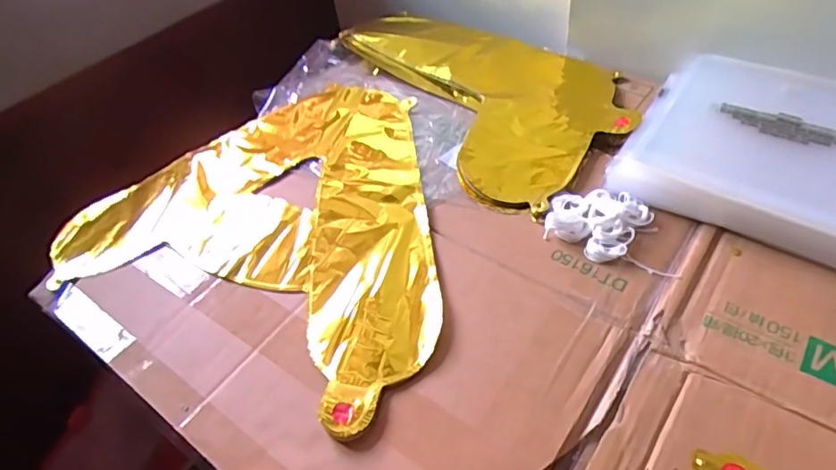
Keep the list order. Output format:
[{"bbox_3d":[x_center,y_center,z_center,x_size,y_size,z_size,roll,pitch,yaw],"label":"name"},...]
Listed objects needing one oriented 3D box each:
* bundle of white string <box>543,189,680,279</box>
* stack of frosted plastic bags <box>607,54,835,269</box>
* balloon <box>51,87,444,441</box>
[{"bbox_3d":[0.162,-0.010,0.471,0.098,0.016,0.074,13,50,18],"label":"bundle of white string"},{"bbox_3d":[0.320,-0.083,0.506,0.221,0.034,0.235,23,54,26],"label":"stack of frosted plastic bags"},{"bbox_3d":[-0.128,-0.037,0.541,0.388,0.010,0.360,14,50,20],"label":"balloon"}]

